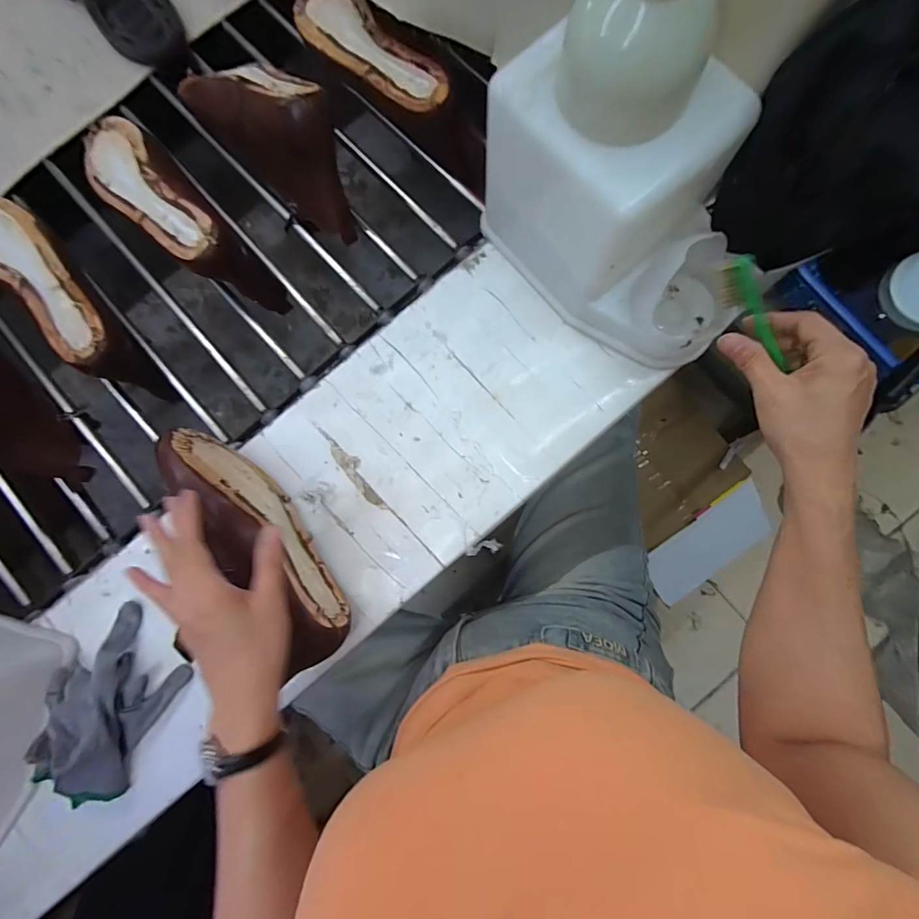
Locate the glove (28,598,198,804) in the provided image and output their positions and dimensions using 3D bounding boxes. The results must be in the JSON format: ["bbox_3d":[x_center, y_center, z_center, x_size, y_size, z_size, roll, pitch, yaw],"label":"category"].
[{"bbox_3d":[-0.342,0.241,0.401,0.110,0.047,0.178,32,87,6],"label":"glove"}]

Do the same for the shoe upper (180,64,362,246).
[{"bbox_3d":[-0.209,-0.364,0.461,0.091,0.101,0.250,-43,84,-1],"label":"shoe upper"}]

